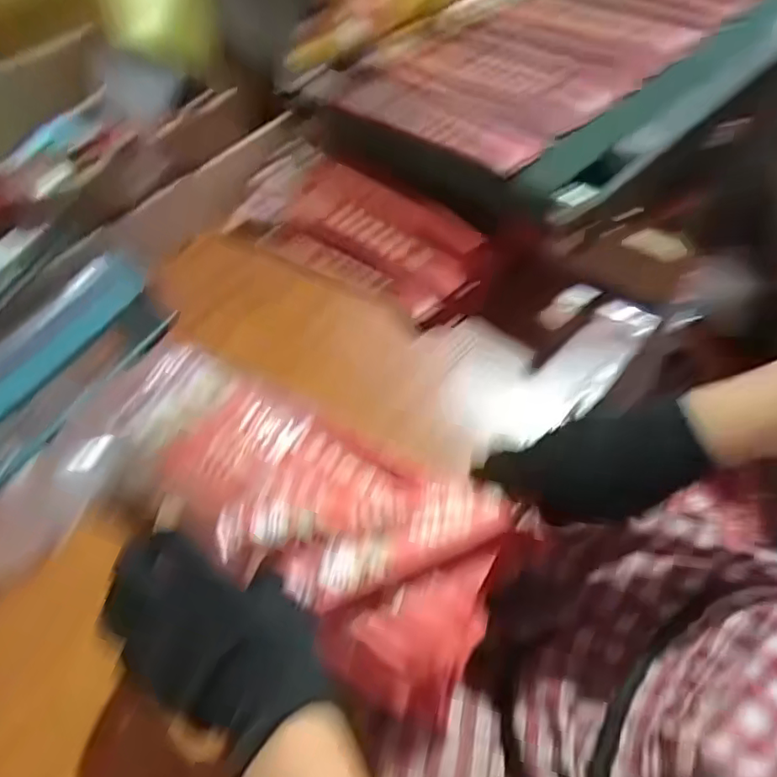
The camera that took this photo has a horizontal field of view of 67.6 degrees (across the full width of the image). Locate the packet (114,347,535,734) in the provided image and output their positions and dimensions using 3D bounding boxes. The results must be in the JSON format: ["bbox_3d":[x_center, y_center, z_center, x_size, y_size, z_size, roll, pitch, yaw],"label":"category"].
[{"bbox_3d":[-0.063,0.069,0.415,0.311,0.041,0.137,32,61,23],"label":"packet"}]

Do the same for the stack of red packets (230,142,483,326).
[{"bbox_3d":[-0.038,-0.174,0.659,0.320,0.048,0.125,34,94,27],"label":"stack of red packets"}]

